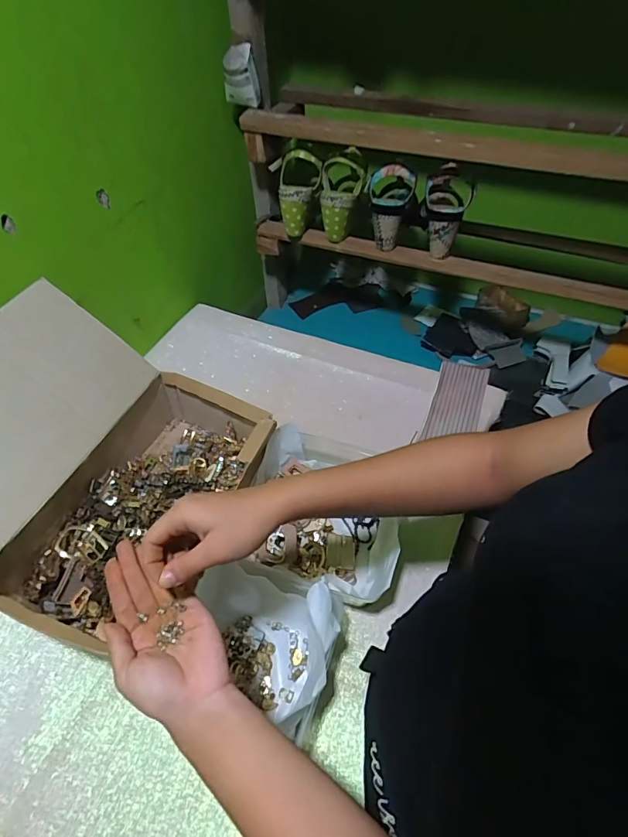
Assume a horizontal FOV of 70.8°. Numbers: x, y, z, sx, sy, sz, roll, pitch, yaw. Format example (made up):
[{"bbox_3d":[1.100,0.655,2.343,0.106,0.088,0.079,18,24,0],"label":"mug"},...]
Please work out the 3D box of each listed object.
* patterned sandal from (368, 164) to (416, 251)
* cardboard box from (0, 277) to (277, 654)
[{"bbox_3d":[0.133,-0.378,0.791,0.079,0.132,0.100,10,51,9],"label":"patterned sandal"},{"bbox_3d":[-0.273,0.049,0.544,0.326,0.228,0.334,22,54,18],"label":"cardboard box"}]

